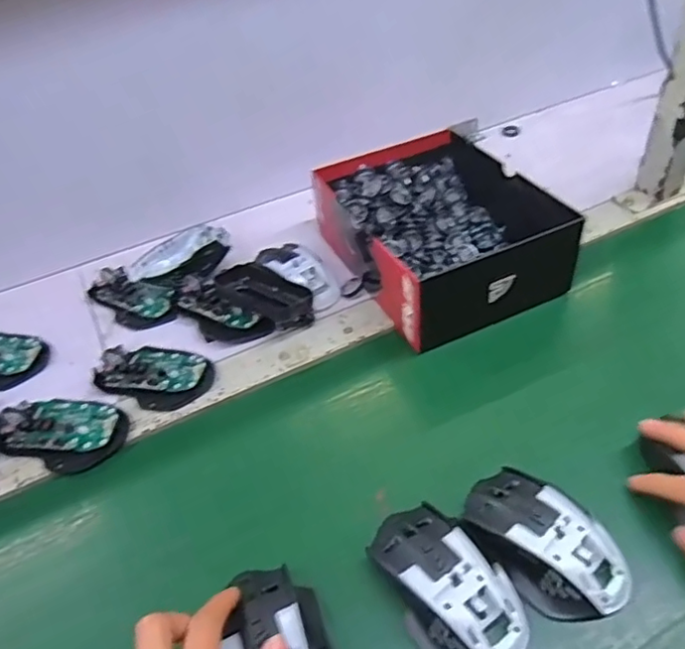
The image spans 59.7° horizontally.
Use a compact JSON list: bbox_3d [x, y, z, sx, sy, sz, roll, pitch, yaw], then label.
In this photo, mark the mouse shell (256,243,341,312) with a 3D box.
[{"bbox_3d":[-0.048,-0.058,0.648,0.105,0.026,0.053,40,58,21],"label":"mouse shell"}]

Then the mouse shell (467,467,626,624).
[{"bbox_3d":[0.138,0.149,0.414,0.064,0.038,0.114,-33,50,-26],"label":"mouse shell"}]

